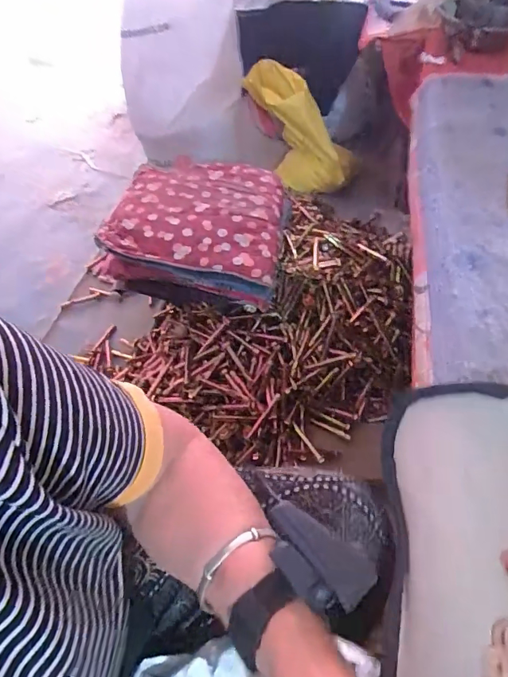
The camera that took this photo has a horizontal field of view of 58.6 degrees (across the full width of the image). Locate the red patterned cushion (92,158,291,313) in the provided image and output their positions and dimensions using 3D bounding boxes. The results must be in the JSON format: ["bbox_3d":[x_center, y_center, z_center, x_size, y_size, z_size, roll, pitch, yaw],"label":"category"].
[{"bbox_3d":[-0.106,-0.218,0.910,0.318,0.118,0.287,5,50,9],"label":"red patterned cushion"}]

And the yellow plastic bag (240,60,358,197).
[{"bbox_3d":[0.130,-0.652,1.426,0.085,0.440,0.222,-43,19,-27],"label":"yellow plastic bag"}]

